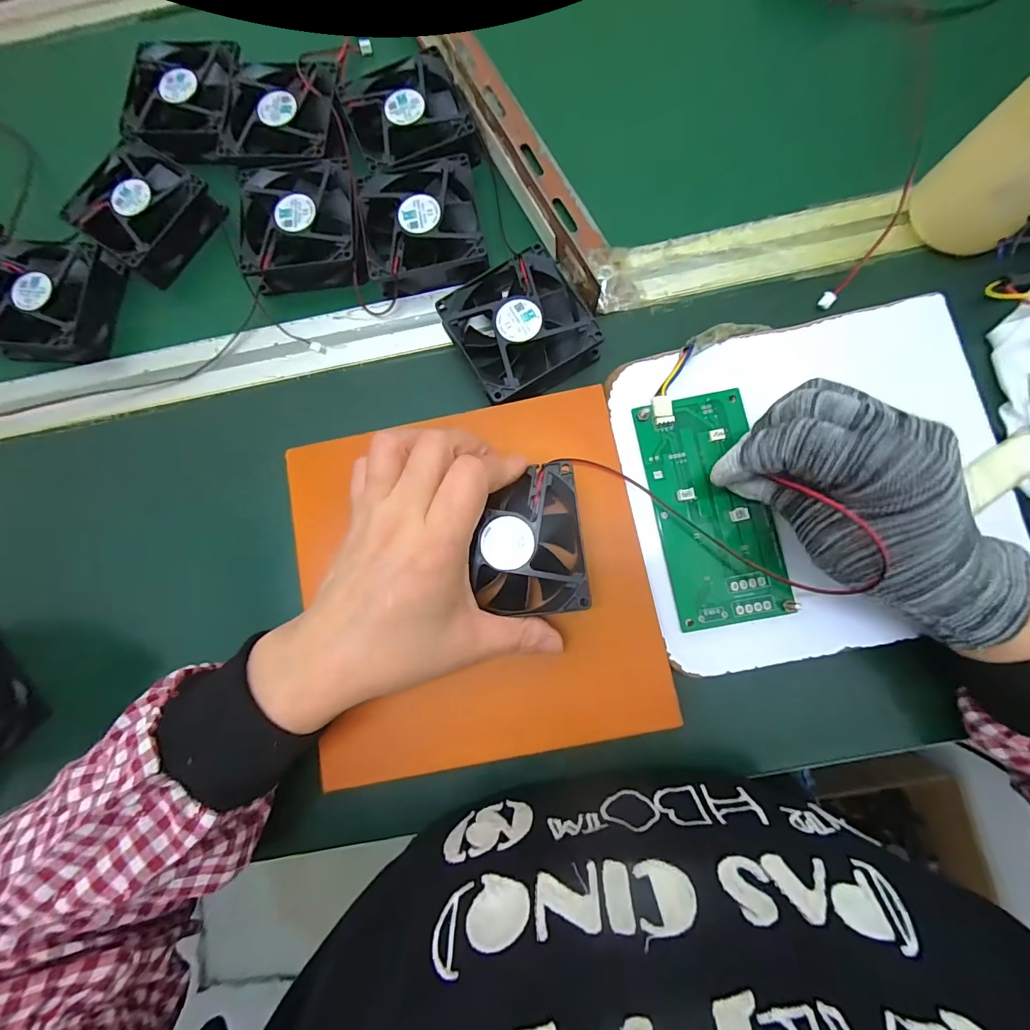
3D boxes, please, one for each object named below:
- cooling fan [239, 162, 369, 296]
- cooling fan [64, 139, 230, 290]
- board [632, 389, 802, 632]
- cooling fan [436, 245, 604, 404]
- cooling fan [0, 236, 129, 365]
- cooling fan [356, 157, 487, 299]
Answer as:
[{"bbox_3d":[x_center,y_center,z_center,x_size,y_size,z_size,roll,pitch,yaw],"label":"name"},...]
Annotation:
[{"bbox_3d":[-0.148,-0.205,0.312,0.080,0.023,0.083,-5,82,4],"label":"cooling fan"},{"bbox_3d":[-0.272,-0.224,0.322,0.097,0.024,0.080,35,87,9],"label":"cooling fan"},{"bbox_3d":[0.115,-0.005,0.258,0.063,0.007,0.133,-13,83,3],"label":"board"},{"bbox_3d":[0.003,-0.122,0.285,0.081,0.021,0.085,-31,81,0],"label":"cooling fan"},{"bbox_3d":[-0.337,-0.152,0.324,0.086,0.032,0.092,5,83,6],"label":"cooling fan"},{"bbox_3d":[-0.063,-0.199,0.306,0.078,0.023,0.085,-11,82,4],"label":"cooling fan"}]

